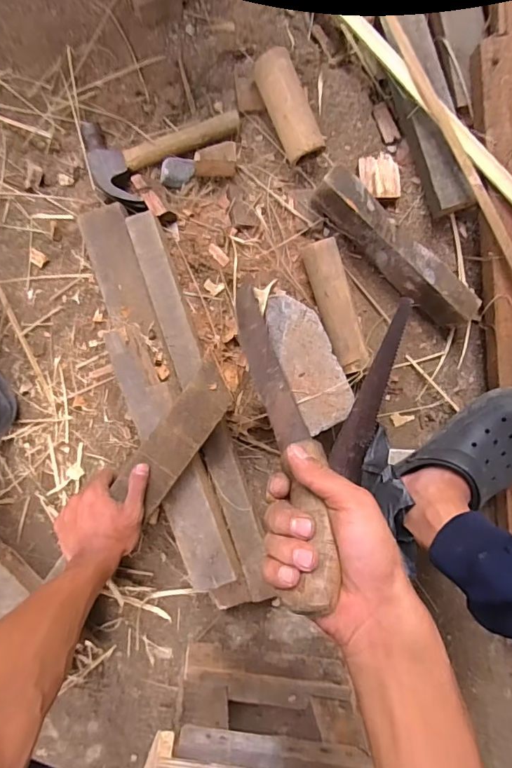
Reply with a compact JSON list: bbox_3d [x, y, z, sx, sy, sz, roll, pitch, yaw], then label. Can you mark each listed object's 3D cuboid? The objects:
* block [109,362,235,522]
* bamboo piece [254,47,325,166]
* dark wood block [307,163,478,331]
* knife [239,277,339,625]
[{"bbox_3d":[-0.094,0.064,0.553,0.059,0.017,0.186,33,96,-8],"label":"block"},{"bbox_3d":[0.042,-0.374,0.639,0.049,0.056,0.136,-24,95,-5],"label":"bamboo piece"},{"bbox_3d":[0.192,-0.182,0.659,0.273,0.071,0.050,42,87,-7],"label":"dark wood block"},{"bbox_3d":[0.016,0.017,0.407,0.045,0.343,0.027,-6,134,-7],"label":"knife"}]

